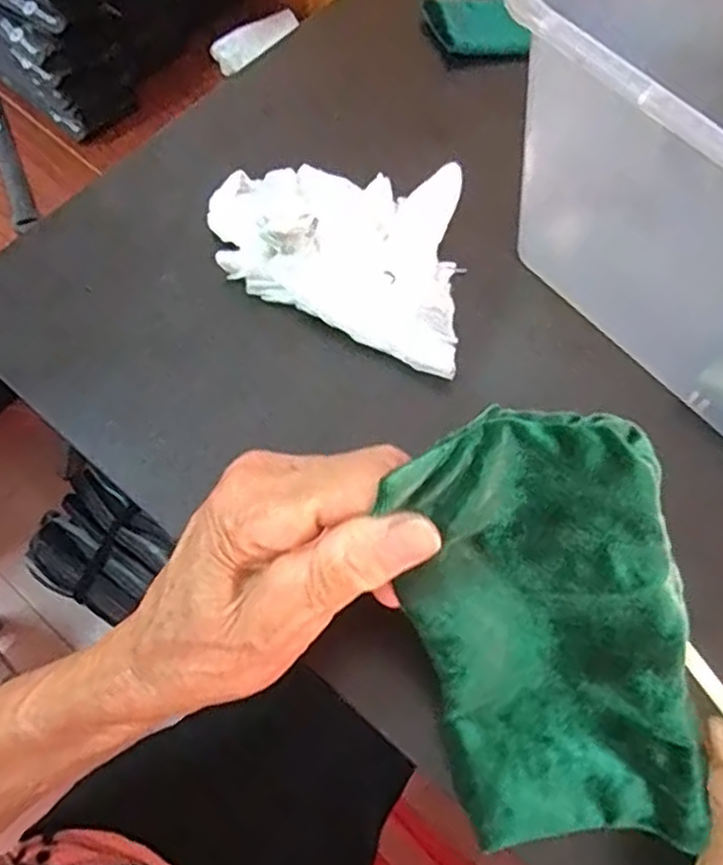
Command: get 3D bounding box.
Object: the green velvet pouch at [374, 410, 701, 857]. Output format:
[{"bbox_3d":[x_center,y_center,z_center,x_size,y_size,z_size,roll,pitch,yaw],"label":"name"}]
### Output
[{"bbox_3d":[0.061,0.072,0.233,0.074,0.162,0.050,-16,24,-6],"label":"green velvet pouch"}]

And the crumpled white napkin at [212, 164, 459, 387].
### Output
[{"bbox_3d":[-0.015,-0.094,0.354,0.136,0.033,0.115,8,67,4],"label":"crumpled white napkin"}]

